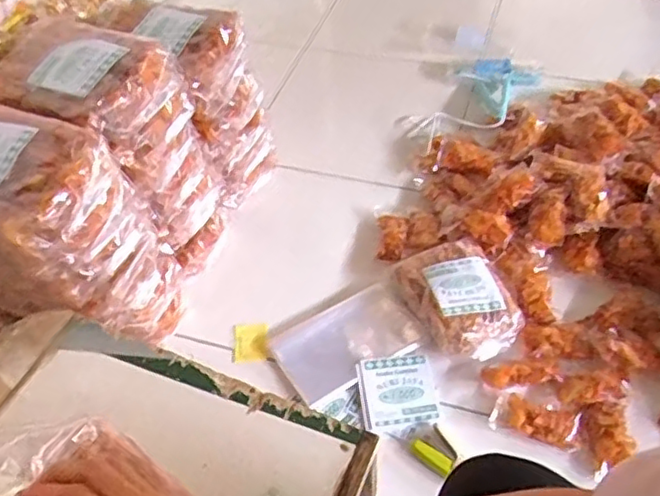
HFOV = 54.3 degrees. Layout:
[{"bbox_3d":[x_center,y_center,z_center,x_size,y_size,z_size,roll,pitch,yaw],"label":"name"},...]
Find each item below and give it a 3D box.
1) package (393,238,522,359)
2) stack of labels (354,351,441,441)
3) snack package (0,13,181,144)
[{"bbox_3d":[0.192,0.074,0.945,0.139,0.055,0.190,-23,51,-14],"label":"package"},{"bbox_3d":[0.093,0.199,0.885,0.099,0.018,0.118,-6,54,-3],"label":"stack of labels"},{"bbox_3d":[-0.335,-0.228,0.829,0.233,0.079,0.157,19,54,21],"label":"snack package"}]

